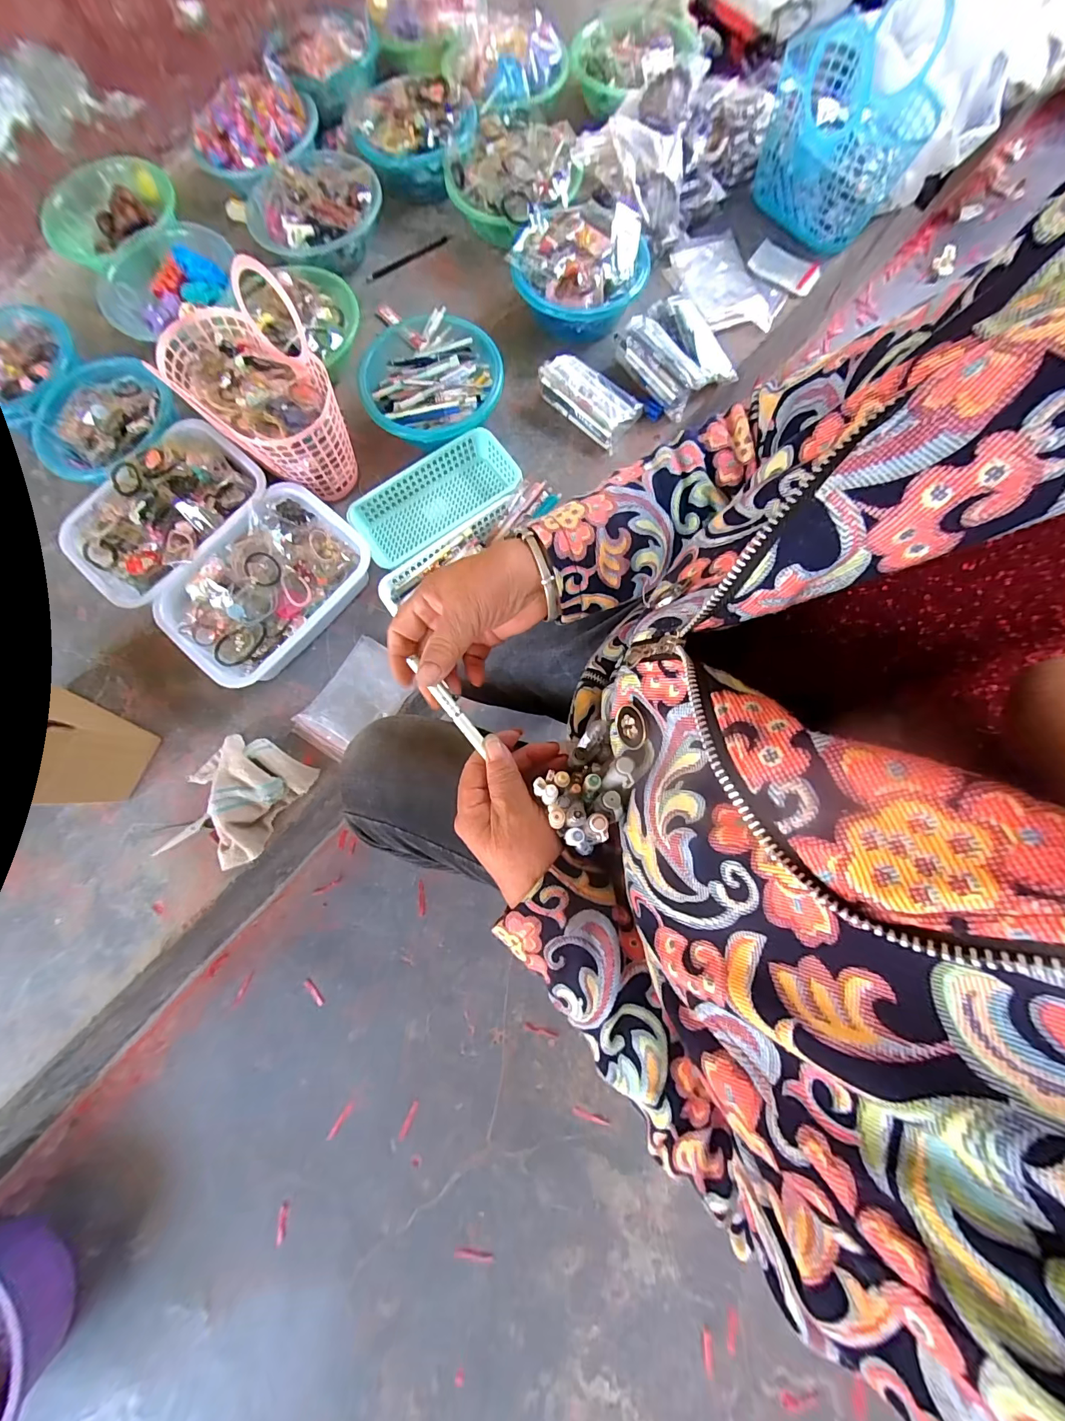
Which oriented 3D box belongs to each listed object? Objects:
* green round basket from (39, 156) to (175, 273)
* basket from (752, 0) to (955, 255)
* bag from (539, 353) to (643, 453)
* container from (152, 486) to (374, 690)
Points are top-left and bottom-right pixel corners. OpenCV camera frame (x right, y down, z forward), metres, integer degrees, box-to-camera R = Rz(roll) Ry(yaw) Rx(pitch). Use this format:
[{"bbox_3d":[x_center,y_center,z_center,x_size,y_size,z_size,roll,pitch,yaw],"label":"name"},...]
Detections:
[{"bbox_3d":[-0.799,-0.972,0.882,0.261,0.070,0.226,7,78,2],"label":"green round basket"},{"bbox_3d":[0.527,-0.991,0.757,0.247,0.188,0.234,21,79,5],"label":"basket"},{"bbox_3d":[0.095,-0.528,0.756,0.167,0.048,0.095,39,81,8],"label":"bag"},{"bbox_3d":[-0.399,-0.186,0.688,0.200,0.083,0.295,39,81,8],"label":"container"}]

